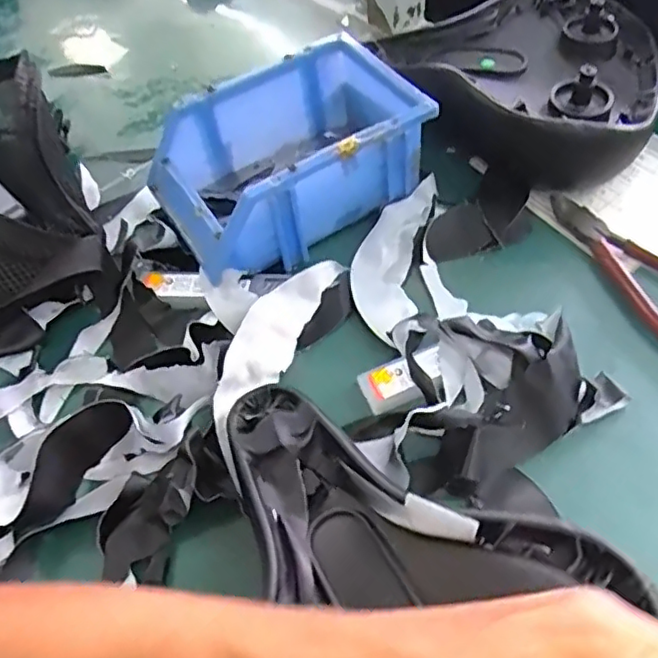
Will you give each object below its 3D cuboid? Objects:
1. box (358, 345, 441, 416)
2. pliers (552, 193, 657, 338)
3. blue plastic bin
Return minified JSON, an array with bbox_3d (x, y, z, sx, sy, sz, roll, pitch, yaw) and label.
[{"bbox_3d":[0.043,0.030,0.358,0.048,0.006,0.029,-17,55,-7],"label":"box"},{"bbox_3d":[0.202,-0.038,0.391,0.054,0.007,0.153,-24,56,-11],"label":"pliers"},{"bbox_3d":[-0.030,-0.121,0.434,0.175,0.073,0.116,-29,57,-15],"label":"blue plastic bin"}]

